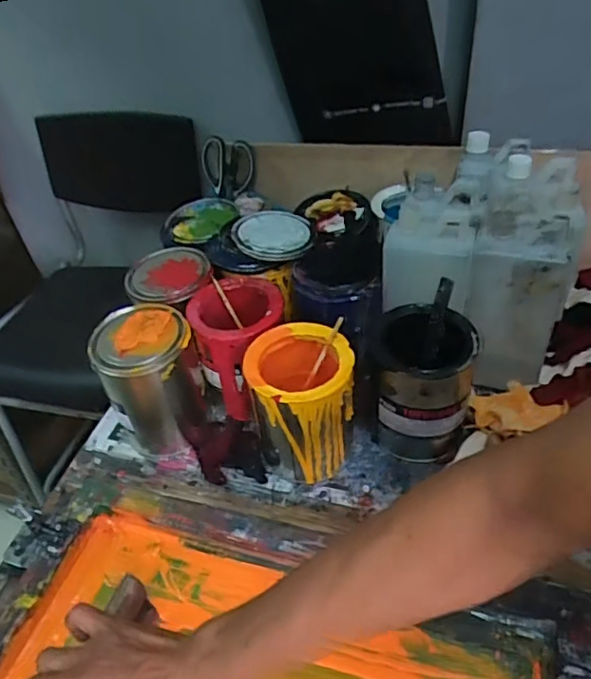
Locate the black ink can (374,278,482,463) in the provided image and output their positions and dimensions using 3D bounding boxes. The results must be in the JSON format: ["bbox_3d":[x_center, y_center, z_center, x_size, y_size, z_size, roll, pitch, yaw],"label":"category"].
[{"bbox_3d":[0.141,0.045,0.616,0.100,0.149,0.117,0,43,9],"label":"black ink can"}]

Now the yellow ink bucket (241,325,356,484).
[{"bbox_3d":[0.010,0.071,0.609,0.109,0.147,0.110,0,42,8],"label":"yellow ink bucket"}]

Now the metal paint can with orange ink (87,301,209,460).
[{"bbox_3d":[-0.165,0.045,0.645,0.102,0.159,0.101,-4,42,4],"label":"metal paint can with orange ink"}]

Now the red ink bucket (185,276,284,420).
[{"bbox_3d":[-0.064,0.008,0.677,0.106,0.135,0.114,-17,43,-11],"label":"red ink bucket"}]

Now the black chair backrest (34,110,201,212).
[{"bbox_3d":[-0.329,-0.335,1.058,0.297,0.184,0.028,0,42,8],"label":"black chair backrest"}]

